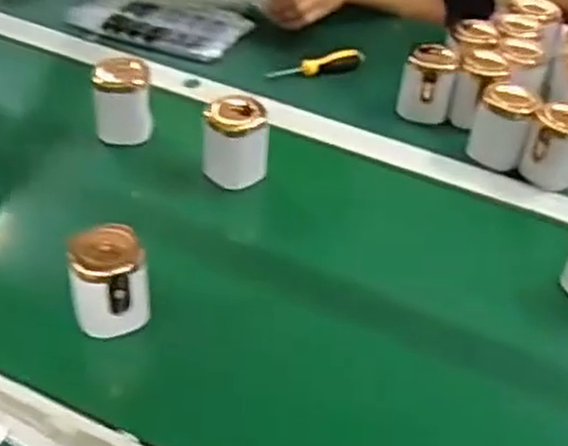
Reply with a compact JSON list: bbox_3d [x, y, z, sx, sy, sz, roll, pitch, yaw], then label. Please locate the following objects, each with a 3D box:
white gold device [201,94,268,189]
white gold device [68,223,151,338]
[{"bbox_3d":[-0.047,-0.079,0.794,0.065,0.080,0.050,3,40,-1],"label":"white gold device"},{"bbox_3d":[-0.137,0.045,0.628,0.056,0.062,0.058,-10,42,-16],"label":"white gold device"}]

